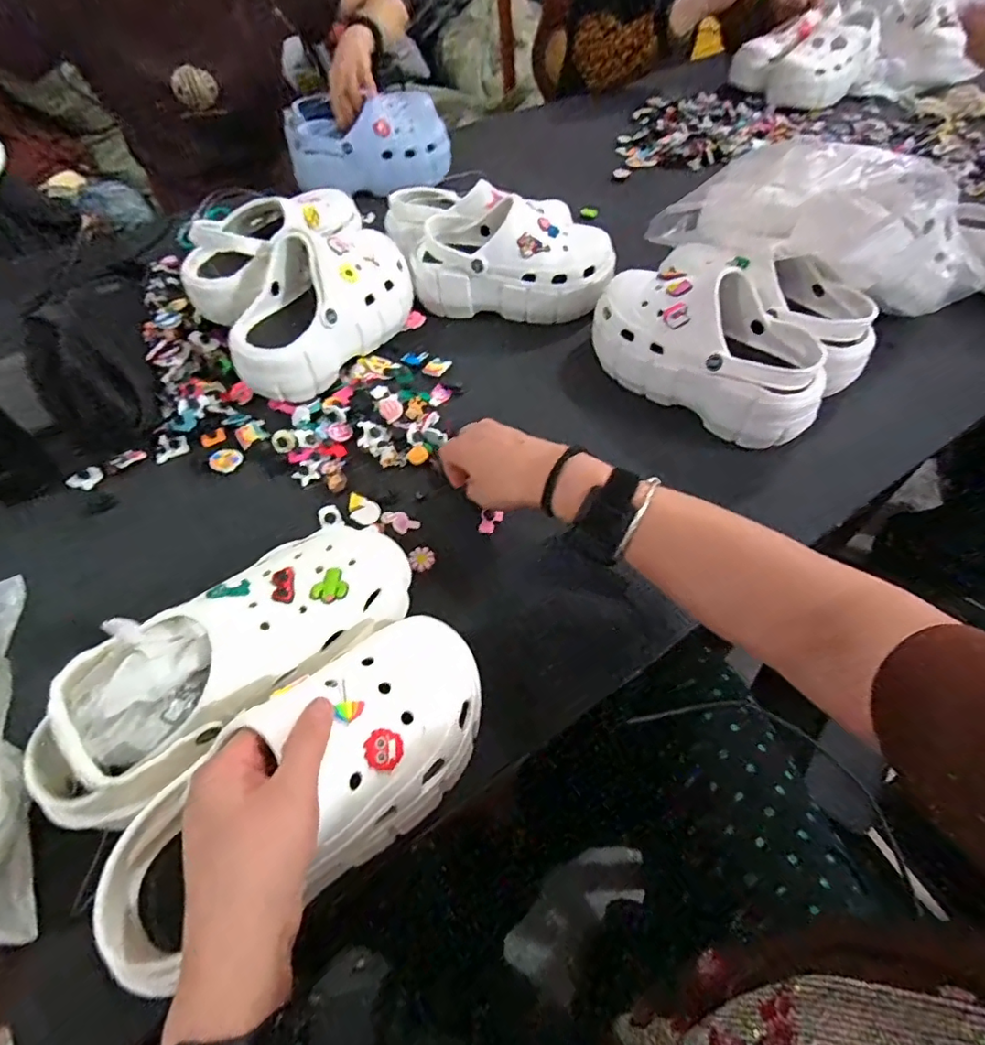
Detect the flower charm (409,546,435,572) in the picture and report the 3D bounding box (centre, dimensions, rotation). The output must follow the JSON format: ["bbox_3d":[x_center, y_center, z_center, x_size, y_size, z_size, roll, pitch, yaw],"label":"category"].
[{"bbox_3d":[-0.065,0.033,0.493,0.022,0.006,0.023,-1,56,1],"label":"flower charm"}]

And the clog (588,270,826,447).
[{"bbox_3d":[0.219,-0.186,0.566,0.261,0.097,0.103,35,63,23],"label":"clog"}]

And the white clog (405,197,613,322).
[{"bbox_3d":[0.025,-0.328,0.670,0.251,0.097,0.119,7,56,6],"label":"white clog"}]

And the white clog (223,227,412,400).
[{"bbox_3d":[-0.194,-0.250,0.610,0.107,0.107,0.247,29,61,20],"label":"white clog"}]

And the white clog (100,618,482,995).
[{"bbox_3d":[-0.101,0.150,0.321,0.235,0.082,0.100,-31,60,-32],"label":"white clog"}]

